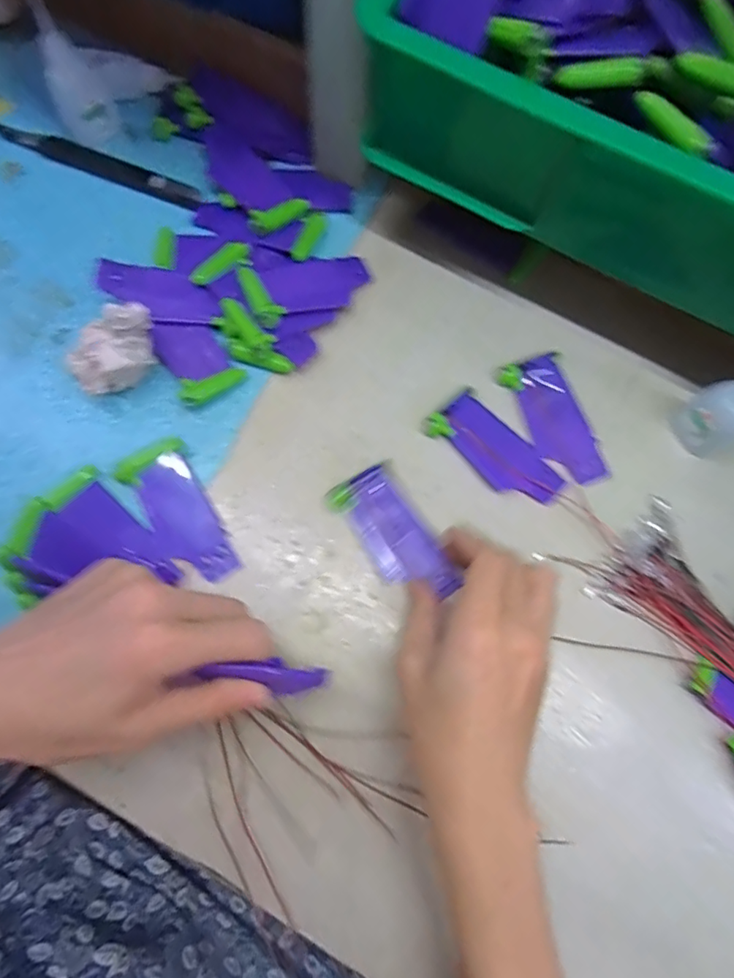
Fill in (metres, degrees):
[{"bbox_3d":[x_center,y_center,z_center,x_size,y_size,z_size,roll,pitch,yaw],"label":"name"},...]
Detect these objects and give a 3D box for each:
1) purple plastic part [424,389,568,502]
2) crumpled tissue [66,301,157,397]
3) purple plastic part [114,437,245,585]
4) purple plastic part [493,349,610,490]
[{"bbox_3d":[0.081,-0.023,0.337,0.087,0.009,0.039,43,79,8],"label":"purple plastic part"},{"bbox_3d":[-0.149,-0.083,0.315,0.054,0.055,0.028,-27,79,-7],"label":"crumpled tissue"},{"bbox_3d":[-0.108,0.014,0.317,0.039,0.010,0.089,-36,80,-9],"label":"purple plastic part"},{"bbox_3d":[0.119,-0.043,0.343,0.040,0.006,0.087,-18,78,-6],"label":"purple plastic part"}]

